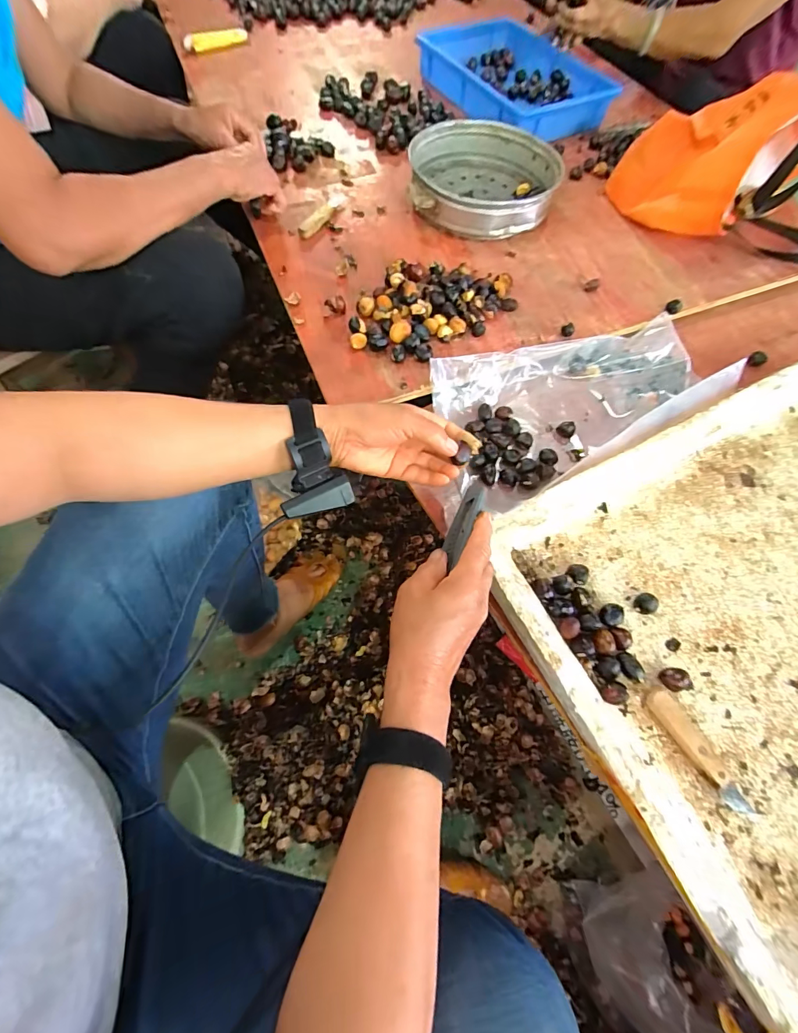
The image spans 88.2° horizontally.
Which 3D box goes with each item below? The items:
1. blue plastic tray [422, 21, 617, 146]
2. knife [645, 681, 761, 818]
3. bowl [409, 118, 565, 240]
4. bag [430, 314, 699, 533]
[{"bbox_3d":[0.244,-0.913,0.848,0.304,0.062,0.393,-24,68,-12],"label":"blue plastic tray"},{"bbox_3d":[0.271,0.209,0.369,0.024,0.015,0.116,-30,70,-14],"label":"knife"},{"bbox_3d":[0.137,-0.560,0.686,0.232,0.058,0.237,1,65,-1],"label":"bowl"},{"bbox_3d":[0.221,-0.143,0.541,0.390,0.050,0.194,-18,67,-9],"label":"bag"}]

